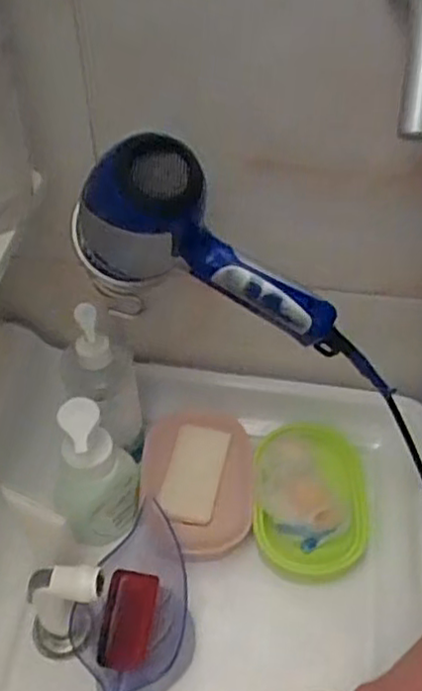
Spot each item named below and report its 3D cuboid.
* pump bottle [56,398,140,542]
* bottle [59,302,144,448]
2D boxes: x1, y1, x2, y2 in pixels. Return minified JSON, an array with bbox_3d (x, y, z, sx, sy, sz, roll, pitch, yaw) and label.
[{"bbox_3d":[-0.103,0.117,0.611,0.064,0.154,0.059,3,49,3],"label":"pump bottle"},{"bbox_3d":[-0.097,0.041,0.627,0.062,0.176,0.053,14,50,13],"label":"bottle"}]

